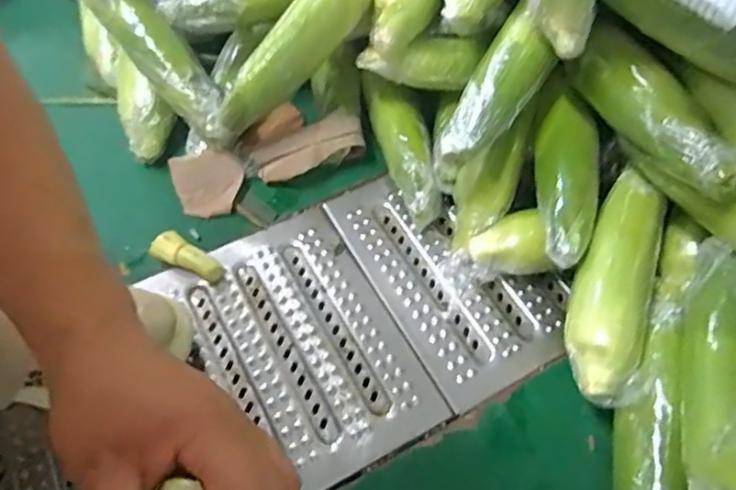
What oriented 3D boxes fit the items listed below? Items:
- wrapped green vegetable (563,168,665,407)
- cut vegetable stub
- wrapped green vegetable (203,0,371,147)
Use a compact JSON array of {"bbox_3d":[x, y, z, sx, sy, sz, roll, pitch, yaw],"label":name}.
[{"bbox_3d":[0.196,0.037,0.466,0.064,0.042,0.170,17,61,8],"label":"wrapped green vegetable"},{"bbox_3d":[-0.171,0.014,0.562,0.074,0.018,0.029,28,62,15],"label":"cut vegetable stub"},{"bbox_3d":[-0.064,-0.185,0.549,0.253,0.040,0.048,-45,64,14],"label":"wrapped green vegetable"}]

